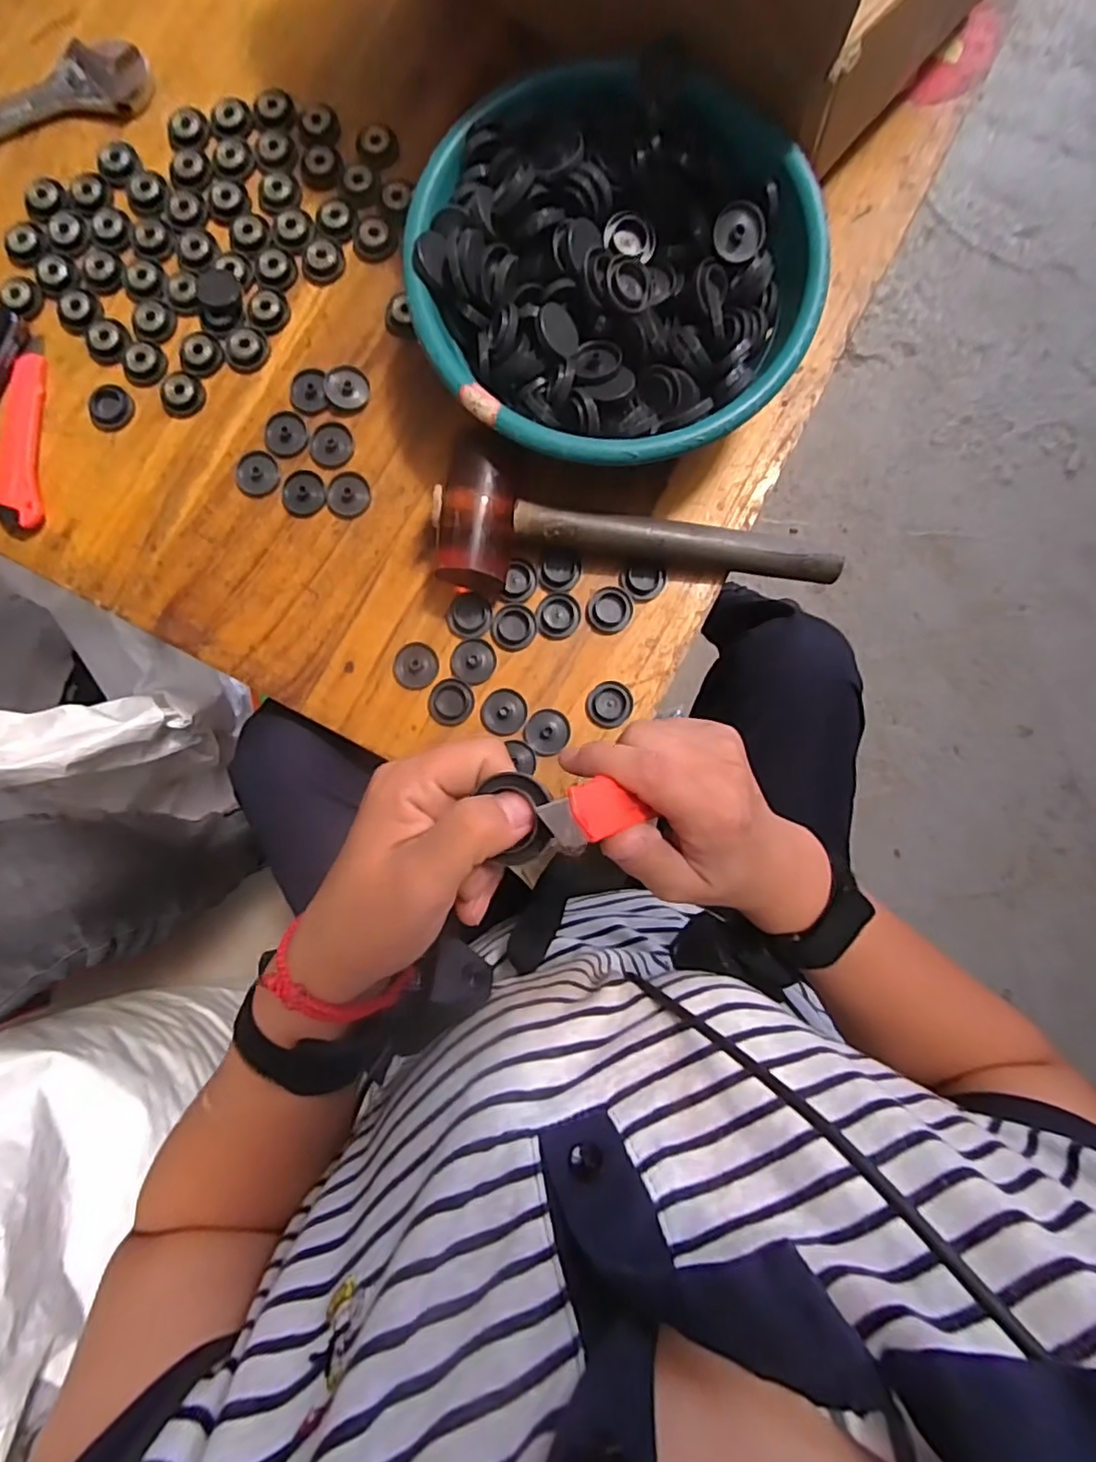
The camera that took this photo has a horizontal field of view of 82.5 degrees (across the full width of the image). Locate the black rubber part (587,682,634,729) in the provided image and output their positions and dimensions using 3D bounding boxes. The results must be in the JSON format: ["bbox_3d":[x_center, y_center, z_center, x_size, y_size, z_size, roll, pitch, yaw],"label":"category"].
[{"bbox_3d":[0.046,-0.019,0.459,0.033,0.006,0.033,0,86,1],"label":"black rubber part"}]

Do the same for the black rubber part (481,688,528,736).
[{"bbox_3d":[-0.033,-0.014,0.467,0.033,0.004,0.034,-3,86,1],"label":"black rubber part"}]

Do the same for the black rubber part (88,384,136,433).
[{"bbox_3d":[-0.333,-0.246,0.476,0.032,0.006,0.034,0,86,1],"label":"black rubber part"}]

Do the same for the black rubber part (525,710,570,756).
[{"bbox_3d":[0.000,0.001,0.457,0.032,0.004,0.033,-3,86,1],"label":"black rubber part"}]

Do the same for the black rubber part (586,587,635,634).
[{"bbox_3d":[0.046,-0.090,0.461,0.033,0.007,0.033,0,86,1],"label":"black rubber part"}]

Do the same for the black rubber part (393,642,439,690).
[{"bbox_3d":[-0.098,-0.048,0.462,0.032,0.006,0.034,0,86,1],"label":"black rubber part"}]

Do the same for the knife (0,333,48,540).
[{"bbox_3d":[-0.397,-0.222,0.470,0.033,0.010,0.150,-3,86,1],"label":"knife"}]

